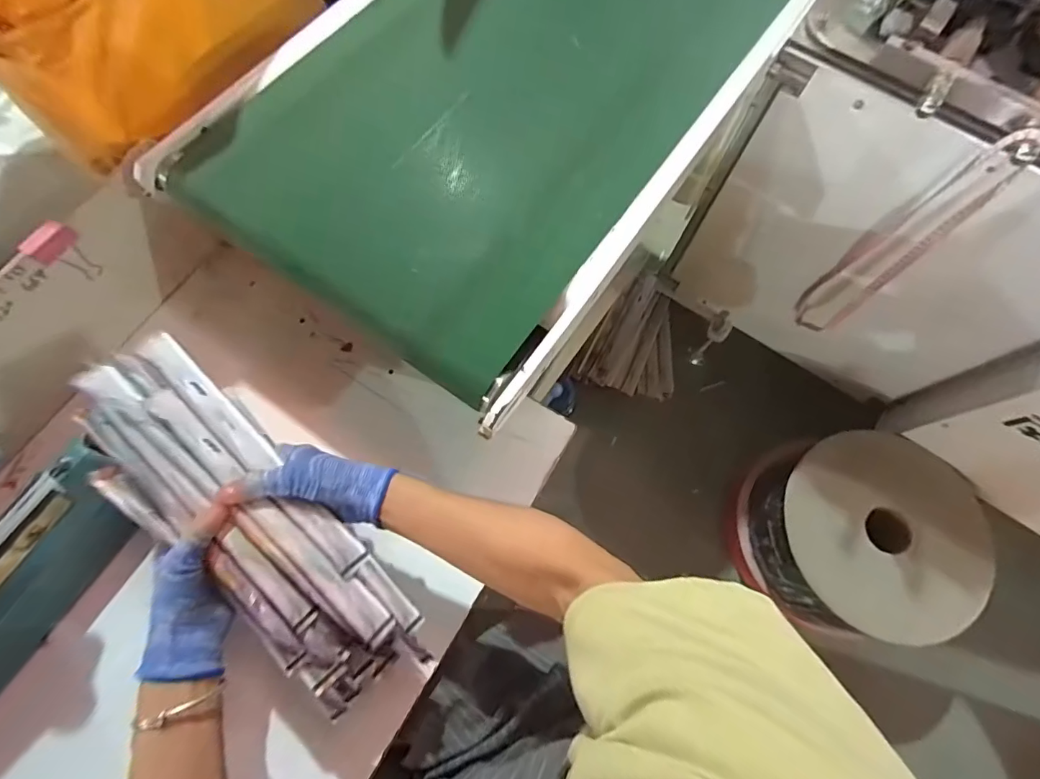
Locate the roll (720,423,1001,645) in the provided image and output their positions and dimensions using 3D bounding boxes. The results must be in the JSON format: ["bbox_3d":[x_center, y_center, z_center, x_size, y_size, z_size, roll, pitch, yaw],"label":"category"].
[{"bbox_3d":[0.561,0.246,0.832,0.301,0.190,0.283,1,72,-2],"label":"roll"}]

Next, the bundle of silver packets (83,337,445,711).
[{"bbox_3d":[-0.232,0.120,0.441,0.365,0.116,0.115,44,76,7],"label":"bundle of silver packets"}]

